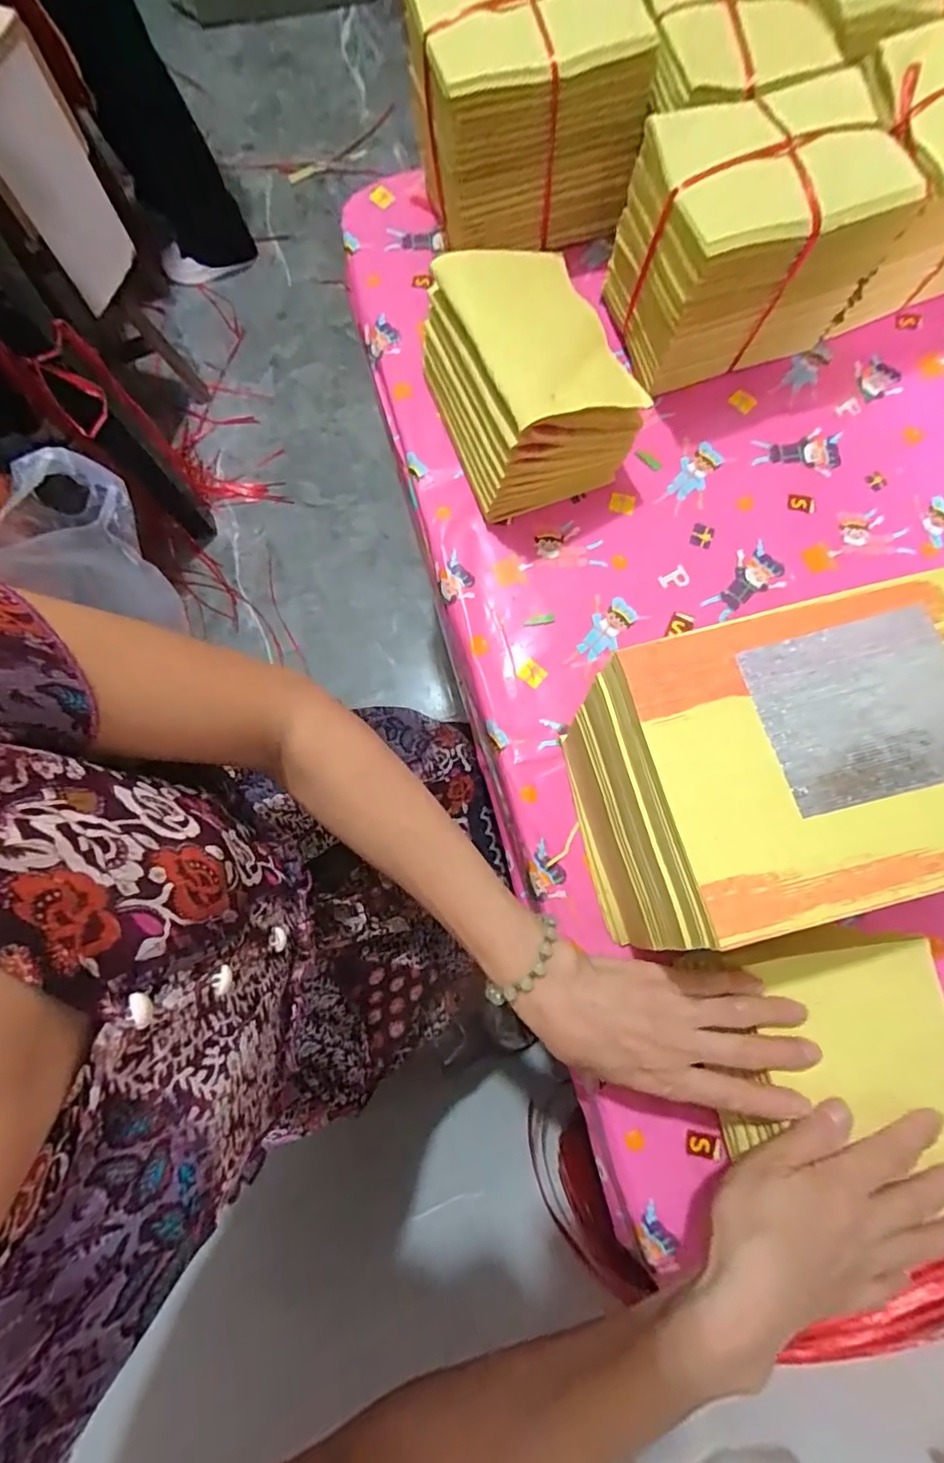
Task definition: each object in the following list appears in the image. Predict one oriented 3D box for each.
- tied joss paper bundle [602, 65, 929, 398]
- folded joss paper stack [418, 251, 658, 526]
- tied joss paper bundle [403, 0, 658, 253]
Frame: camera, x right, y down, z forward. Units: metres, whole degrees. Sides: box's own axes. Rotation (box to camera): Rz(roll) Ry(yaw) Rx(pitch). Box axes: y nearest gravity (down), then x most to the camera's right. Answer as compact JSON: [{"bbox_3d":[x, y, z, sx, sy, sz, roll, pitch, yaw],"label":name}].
[{"bbox_3d":[0.214,-0.379,0.443,0.167,0.134,0.119,-18,80,-3],"label":"tied joss paper bundle"},{"bbox_3d":[0.039,-0.278,0.448,0.126,0.110,0.163,-21,80,-3],"label":"folded joss paper stack"},{"bbox_3d":[0.047,-0.498,0.457,0.171,0.127,0.103,-11,80,-1],"label":"tied joss paper bundle"}]

